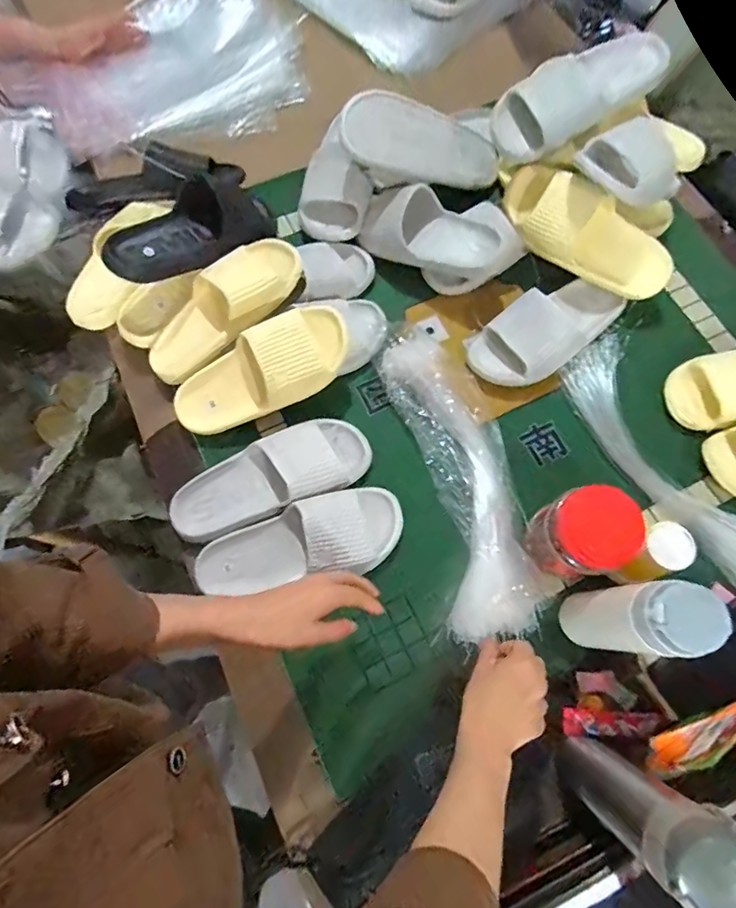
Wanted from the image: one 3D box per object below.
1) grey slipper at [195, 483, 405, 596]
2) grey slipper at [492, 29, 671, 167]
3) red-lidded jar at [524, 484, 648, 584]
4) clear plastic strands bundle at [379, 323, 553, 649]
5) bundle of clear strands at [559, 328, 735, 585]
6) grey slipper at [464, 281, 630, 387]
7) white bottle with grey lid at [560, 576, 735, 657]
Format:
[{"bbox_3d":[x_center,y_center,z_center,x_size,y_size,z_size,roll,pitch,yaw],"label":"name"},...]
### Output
[{"bbox_3d":[-0.082,0.113,0.615,0.250,0.059,0.101,-18,71,1],"label":"grey slipper"},{"bbox_3d":[0.285,-0.517,0.698,0.257,0.071,0.108,-34,74,-12],"label":"grey slipper"},{"bbox_3d":[0.241,0.094,0.563,0.081,0.128,0.088,0,70,0],"label":"red-lidded jar"},{"bbox_3d":[0.119,0.019,0.651,0.132,0.060,0.439,-12,71,-5],"label":"clear plastic strands bundle"},{"bbox_3d":[0.426,0.018,0.679,0.124,0.030,0.413,-31,73,-11],"label":"bundle of clear strands"},{"bbox_3d":[0.273,-0.189,0.723,0.261,0.057,0.114,-28,73,-10],"label":"grey slipper"},{"bbox_3d":[0.263,0.168,0.499,0.061,0.218,0.061,0,70,0],"label":"white bottle with grey lid"}]

